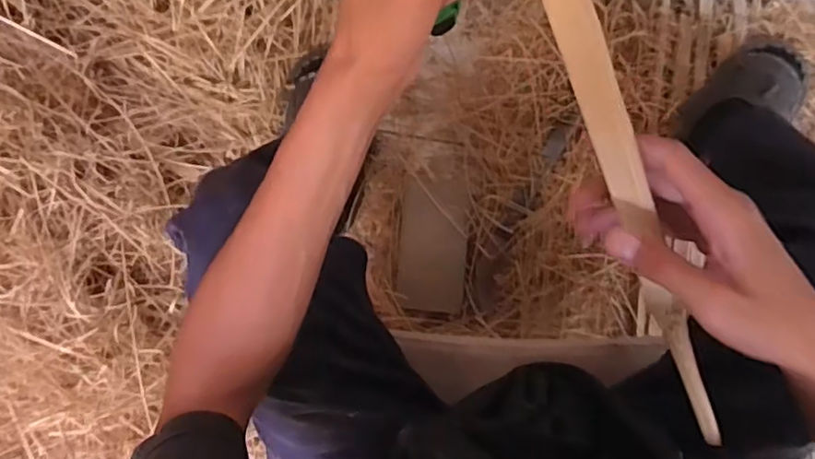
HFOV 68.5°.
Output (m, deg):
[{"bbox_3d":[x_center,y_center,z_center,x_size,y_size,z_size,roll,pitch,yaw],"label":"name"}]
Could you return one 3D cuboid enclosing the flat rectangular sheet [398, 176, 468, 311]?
[{"bbox_3d":[0.040,0.021,0.945,0.104,0.014,0.215,4,91,4],"label":"flat rectangular sheet"}]

